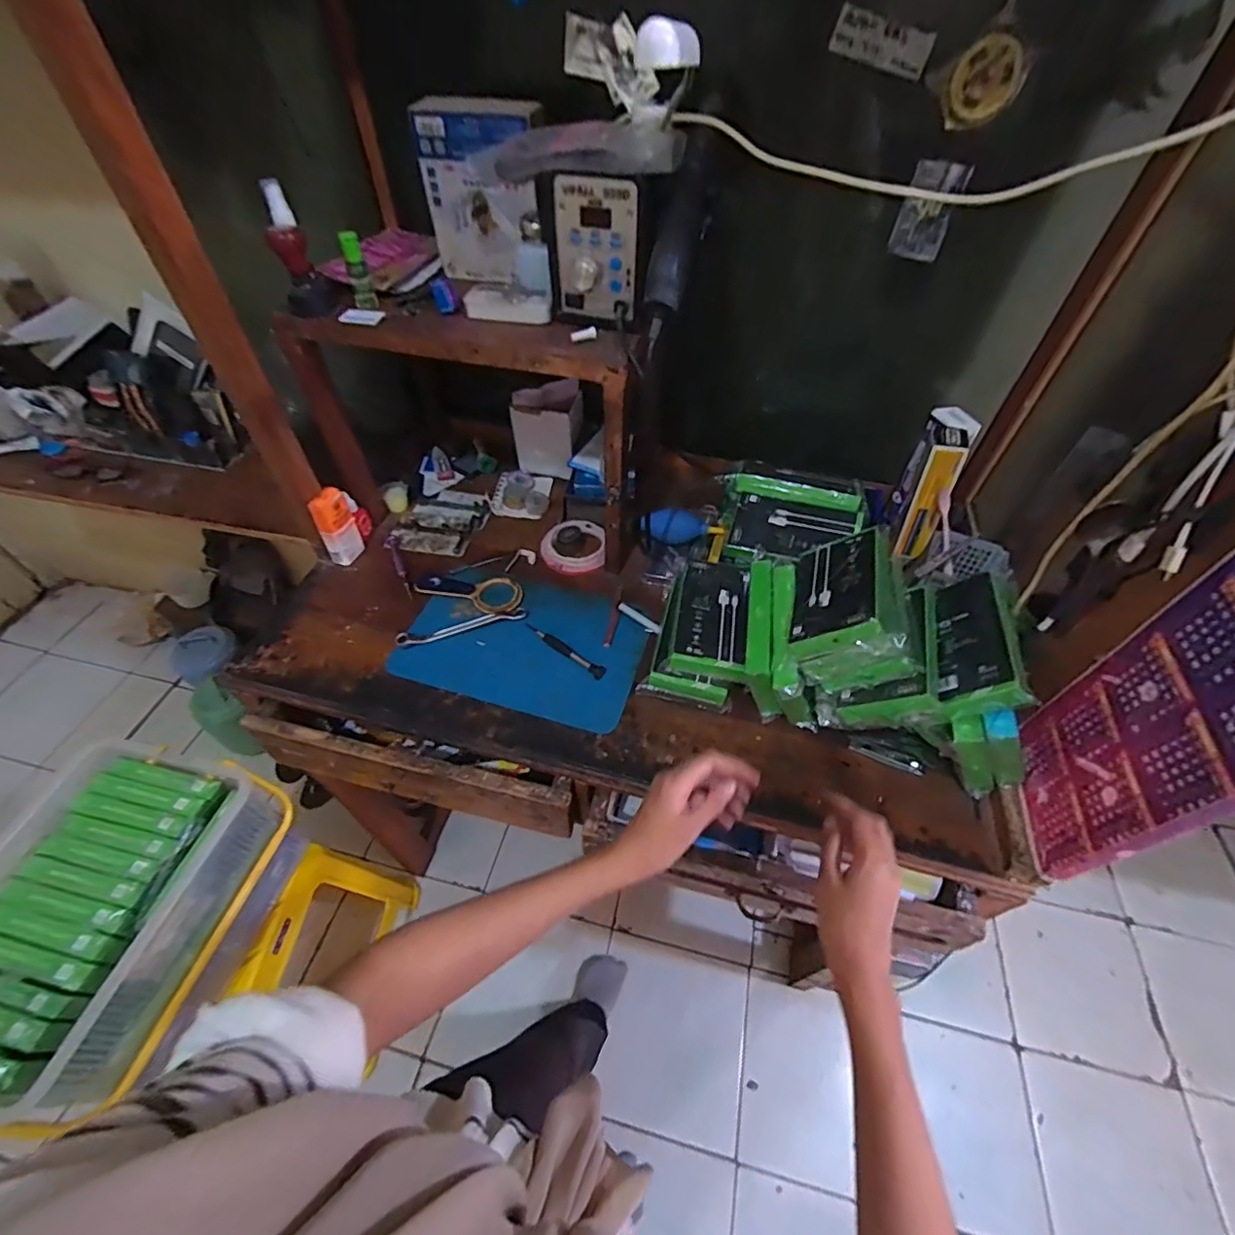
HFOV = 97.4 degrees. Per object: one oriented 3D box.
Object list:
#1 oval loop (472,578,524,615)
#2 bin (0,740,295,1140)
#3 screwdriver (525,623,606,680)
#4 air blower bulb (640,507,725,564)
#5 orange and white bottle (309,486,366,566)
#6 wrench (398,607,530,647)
[{"bbox_3d":[-0.161,-0.031,0.732,0.064,0.004,0.070,-32,57,-24],"label":"oval loop"},{"bbox_3d":[-0.619,0.348,0.665,0.240,0.124,0.349,11,51,9],"label":"bin"},{"bbox_3d":[-0.065,0.040,0.678,0.122,0.014,0.015,33,58,24],"label":"screwdriver"},{"bbox_3d":[0.096,-0.117,0.766,0.119,0.046,0.060,15,50,-10],"label":"air blower bulb"},{"bbox_3d":[-0.383,-0.125,0.746,0.021,0.105,0.052,15,52,12],"label":"orange and white bottle"},{"bbox_3d":[-0.198,0.011,0.695,0.160,0.013,0.022,-16,52,-13],"label":"wrench"}]

